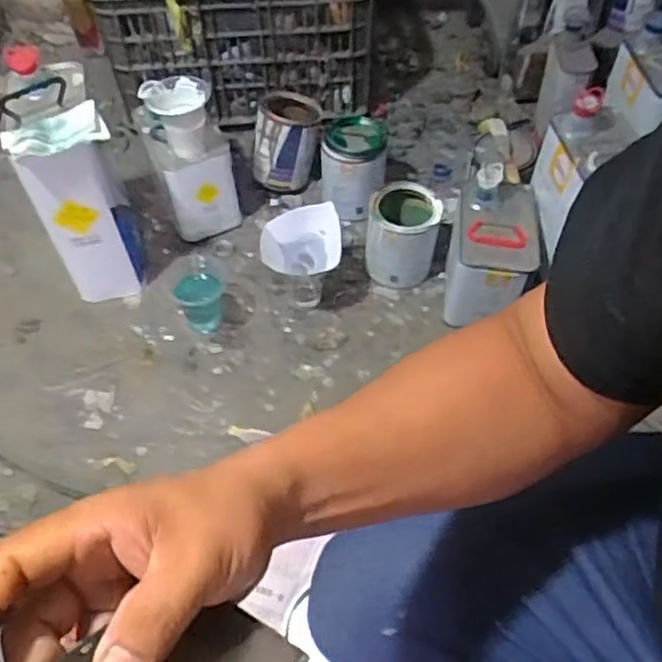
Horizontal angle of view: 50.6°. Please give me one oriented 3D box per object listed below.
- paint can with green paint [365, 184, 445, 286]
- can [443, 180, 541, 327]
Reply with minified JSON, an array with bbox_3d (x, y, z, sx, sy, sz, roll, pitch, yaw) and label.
[{"bbox_3d":[0.111,-0.149,1.092,0.107,0.129,0.111,-1,54,1],"label":"paint can with green paint"},{"bbox_3d":[0.239,-0.117,1.050,0.120,0.135,0.188,6,55,6],"label":"can"}]

